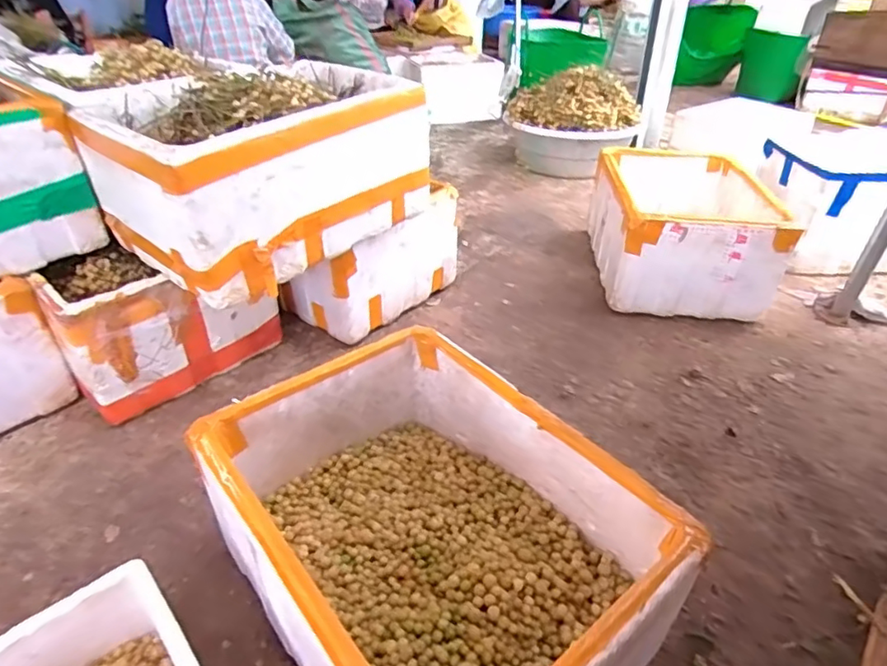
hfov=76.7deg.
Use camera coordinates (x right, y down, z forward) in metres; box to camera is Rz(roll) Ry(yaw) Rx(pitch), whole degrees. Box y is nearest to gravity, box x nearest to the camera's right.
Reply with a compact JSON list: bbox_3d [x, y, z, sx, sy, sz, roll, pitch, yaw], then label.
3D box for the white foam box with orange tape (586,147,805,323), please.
[{"bbox_3d":[0.682,-0.297,1.623,0.451,0.294,0.499,5,35,8],"label":"white foam box with orange tape"}]

